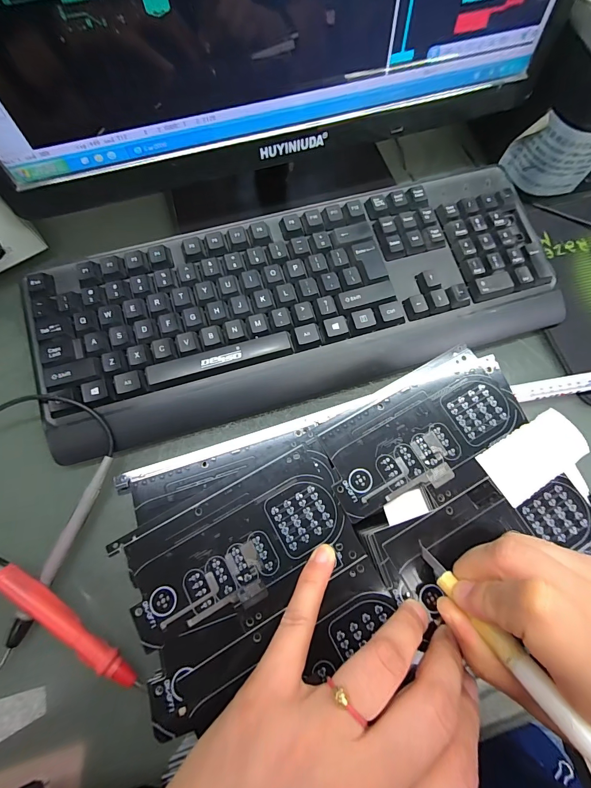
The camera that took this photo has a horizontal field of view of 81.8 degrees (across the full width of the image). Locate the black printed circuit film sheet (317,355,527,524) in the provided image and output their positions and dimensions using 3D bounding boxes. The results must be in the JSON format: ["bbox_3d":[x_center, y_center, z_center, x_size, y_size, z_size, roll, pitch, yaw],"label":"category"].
[{"bbox_3d":[0.077,0.023,0.205,0.122,0.004,0.056,-24,76,-6],"label":"black printed circuit film sheet"}]

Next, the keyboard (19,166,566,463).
[{"bbox_3d":[0.010,-0.078,0.290,0.427,0.042,0.155,-16,73,-6],"label":"keyboard"}]

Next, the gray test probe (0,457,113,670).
[{"bbox_3d":[-0.163,0.110,0.233,0.008,0.006,0.139,20,73,5],"label":"gray test probe"}]

